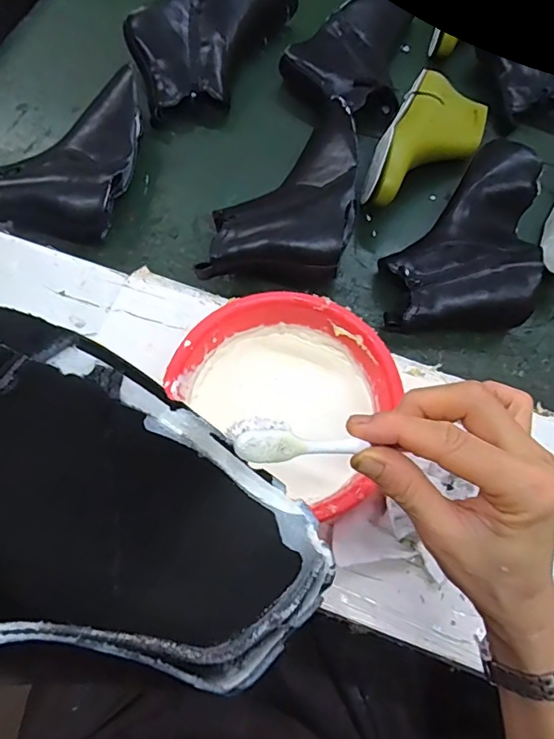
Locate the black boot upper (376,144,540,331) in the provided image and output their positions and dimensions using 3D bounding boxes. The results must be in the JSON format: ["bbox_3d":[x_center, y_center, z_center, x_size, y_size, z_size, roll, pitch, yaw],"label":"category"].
[{"bbox_3d":[0.229,-0.131,0.559,0.152,0.060,0.262,38,72,12],"label":"black boot upper"}]

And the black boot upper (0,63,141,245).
[{"bbox_3d":[-0.247,-0.249,0.594,0.148,0.066,0.206,4,68,0],"label":"black boot upper"}]

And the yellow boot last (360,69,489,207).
[{"bbox_3d":[0.177,-0.262,0.605,0.102,0.071,0.215,27,70,9],"label":"yellow boot last"}]

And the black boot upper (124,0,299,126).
[{"bbox_3d":[-0.097,-0.446,0.670,0.158,0.080,0.264,28,70,9],"label":"black boot upper"}]

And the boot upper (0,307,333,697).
[{"bbox_3d":[-0.090,0.037,0.186,0.214,0.096,0.096,29,70,10],"label":"boot upper"}]

